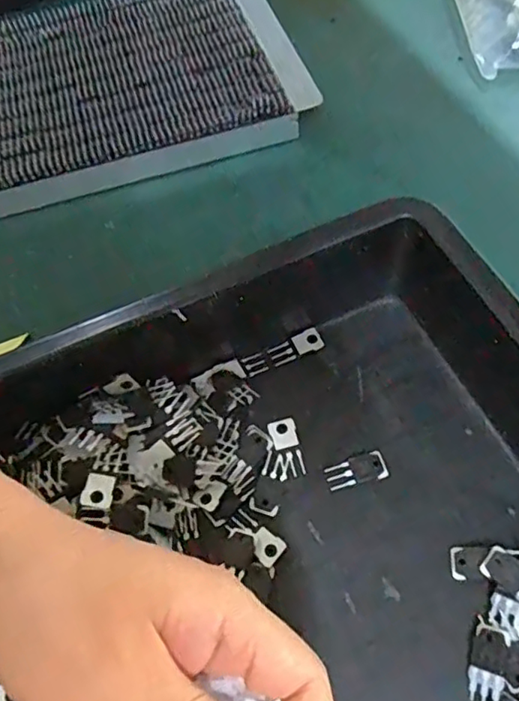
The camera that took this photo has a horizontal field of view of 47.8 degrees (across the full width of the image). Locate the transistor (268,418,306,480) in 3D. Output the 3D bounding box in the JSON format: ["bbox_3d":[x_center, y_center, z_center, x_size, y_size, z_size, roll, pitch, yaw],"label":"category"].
[{"bbox_3d":[0.016,0.056,0.337,0.016,0.004,0.033,-13,58,-5],"label":"transistor"}]

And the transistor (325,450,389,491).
[{"bbox_3d":[0.054,0.067,0.329,0.034,0.004,0.016,-15,58,-6],"label":"transistor"}]

